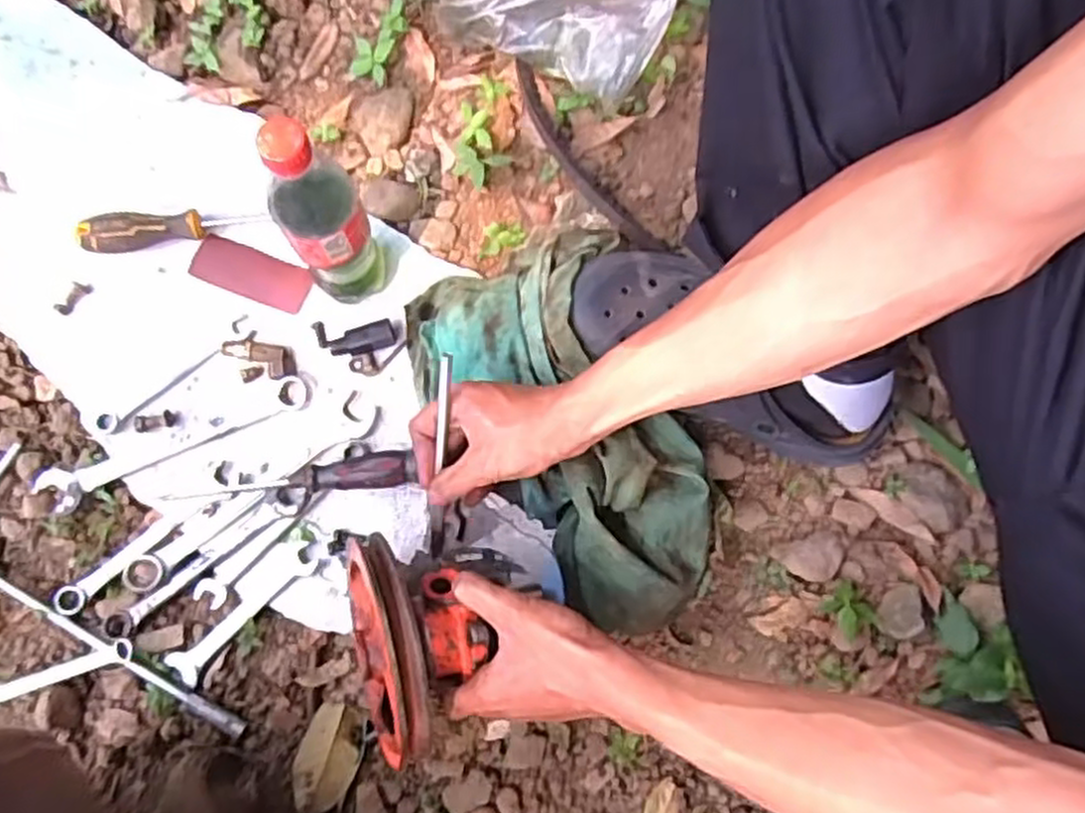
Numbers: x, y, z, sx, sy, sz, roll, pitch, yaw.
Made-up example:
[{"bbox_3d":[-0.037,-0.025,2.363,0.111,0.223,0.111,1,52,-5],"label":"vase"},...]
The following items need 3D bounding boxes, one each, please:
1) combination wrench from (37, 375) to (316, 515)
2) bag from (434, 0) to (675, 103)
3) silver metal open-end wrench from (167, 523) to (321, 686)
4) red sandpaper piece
[{"bbox_3d":[-0.288,0.029,0.616,0.218,0.006,0.034,-21,78,-6],"label":"combination wrench"},{"bbox_3d":[-0.013,-0.348,0.683,0.256,0.078,0.111,16,76,16],"label":"bag"},{"bbox_3d":[-0.223,0.149,0.594,0.030,0.010,0.142,43,79,9],"label":"silver metal open-end wrench"},{"bbox_3d":[-0.244,-0.112,0.658,0.100,0.006,0.040,21,77,2],"label":"red sandpaper piece"}]

